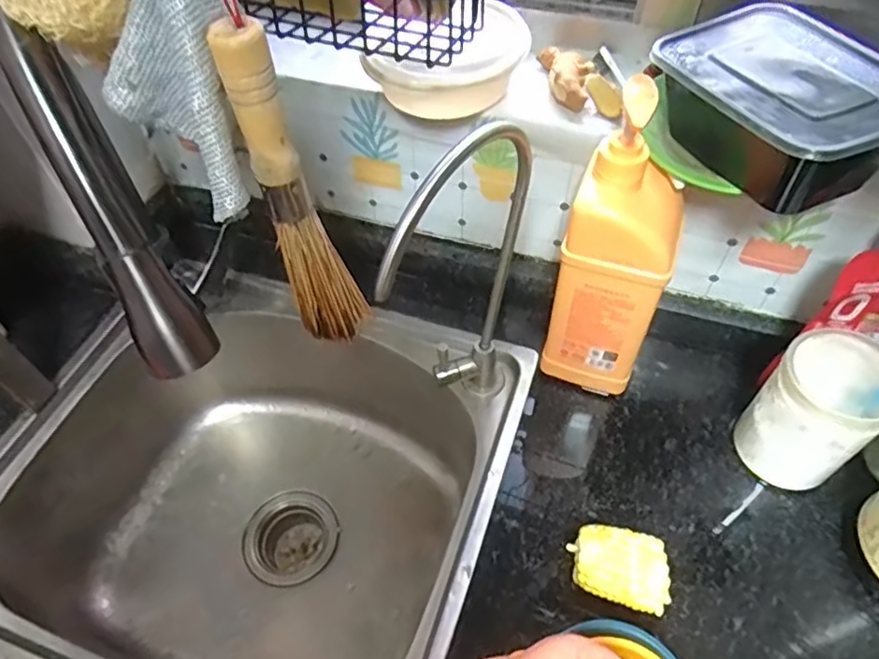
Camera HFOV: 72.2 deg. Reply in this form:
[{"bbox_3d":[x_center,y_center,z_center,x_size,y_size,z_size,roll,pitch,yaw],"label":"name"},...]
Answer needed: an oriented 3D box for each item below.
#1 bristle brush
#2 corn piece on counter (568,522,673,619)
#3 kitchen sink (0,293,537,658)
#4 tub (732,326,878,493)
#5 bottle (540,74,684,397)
[{"bbox_3d":[-0.091,-0.080,0.408,0.048,0.242,0.029,0,52,1],"label":"bristle brush"},{"bbox_3d":[0.135,0.183,0.457,0.068,0.054,0.051,8,53,8],"label":"corn piece on counter"},{"bbox_3d":[-0.169,0.195,0.621,0.438,0.250,0.383,16,54,13],"label":"kitchen sink"},{"bbox_3d":[0.309,0.069,0.496,0.085,0.126,0.081,-1,51,1],"label":"tub"},{"bbox_3d":[0.144,-0.053,0.495,0.079,0.290,0.064,17,54,15],"label":"bottle"}]

